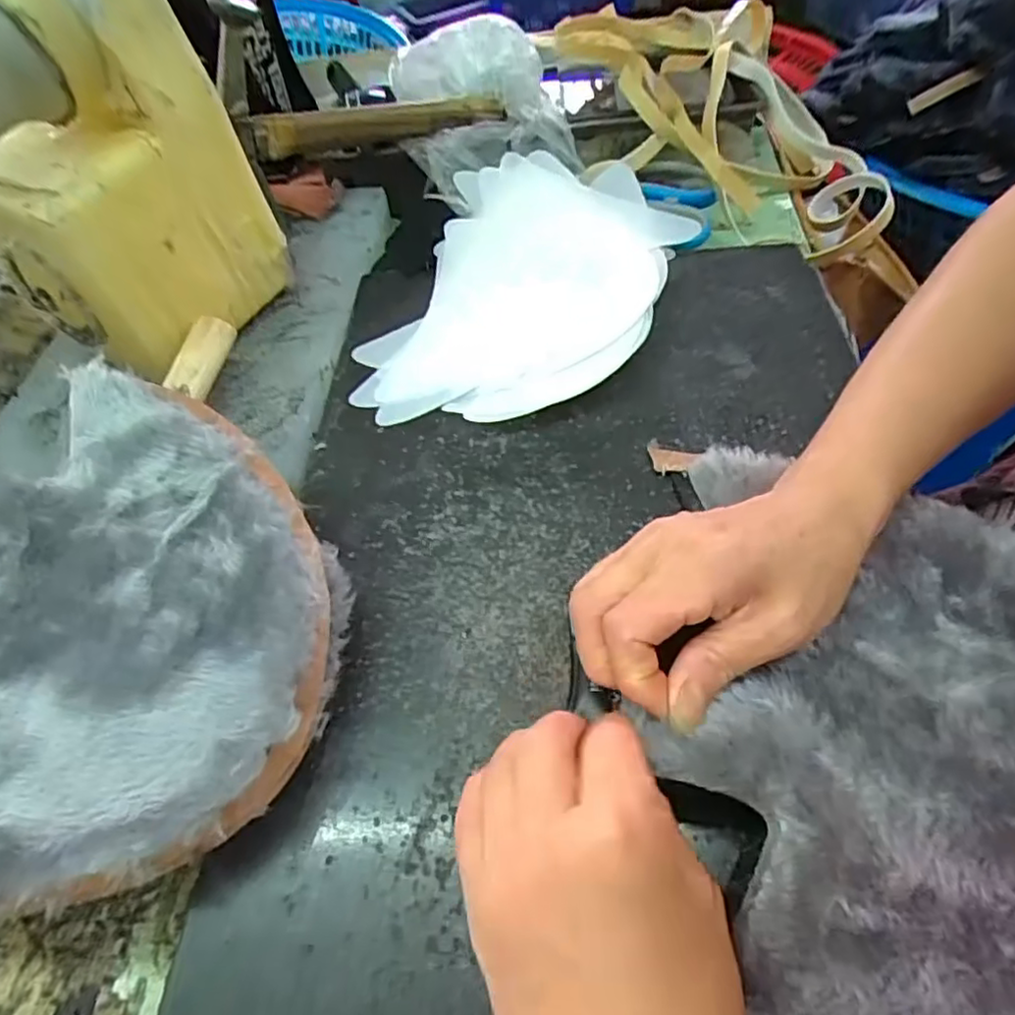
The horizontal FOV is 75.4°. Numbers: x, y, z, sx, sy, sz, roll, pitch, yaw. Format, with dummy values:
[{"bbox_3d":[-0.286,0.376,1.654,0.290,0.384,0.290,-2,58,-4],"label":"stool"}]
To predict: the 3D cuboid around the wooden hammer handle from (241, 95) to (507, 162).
[{"bbox_3d":[-0.093,-0.288,0.487,0.198,0.031,0.027,-18,47,-13],"label":"wooden hammer handle"}]

